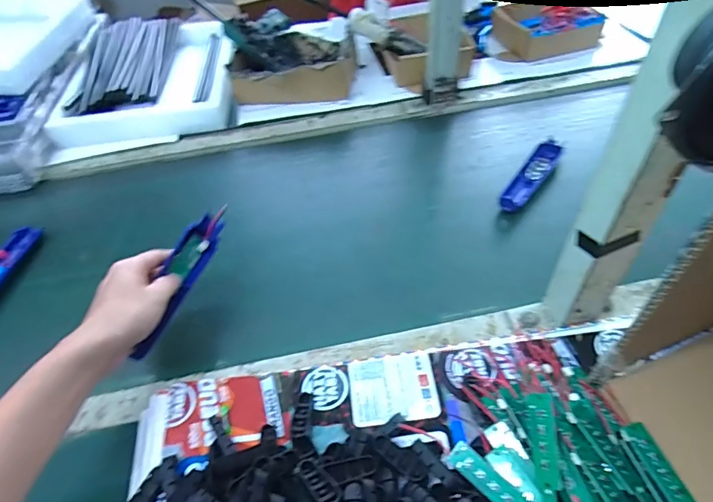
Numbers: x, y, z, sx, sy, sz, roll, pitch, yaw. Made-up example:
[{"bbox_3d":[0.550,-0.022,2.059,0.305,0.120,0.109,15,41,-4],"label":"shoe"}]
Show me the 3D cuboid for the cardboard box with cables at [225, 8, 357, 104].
[{"bbox_3d":[-0.121,-0.365,0.846,0.221,0.100,0.239,-10,48,-4],"label":"cardboard box with cables"}]

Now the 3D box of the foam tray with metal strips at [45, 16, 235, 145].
[{"bbox_3d":[-0.385,-0.342,0.871,0.304,0.071,0.382,-8,48,-2],"label":"foam tray with metal strips"}]

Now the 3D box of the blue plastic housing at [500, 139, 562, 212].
[{"bbox_3d":[0.244,-0.105,0.637,0.036,0.018,0.157,28,56,27],"label":"blue plastic housing"}]

